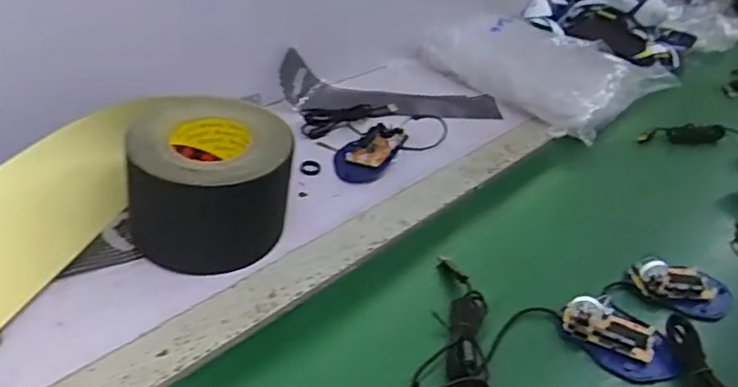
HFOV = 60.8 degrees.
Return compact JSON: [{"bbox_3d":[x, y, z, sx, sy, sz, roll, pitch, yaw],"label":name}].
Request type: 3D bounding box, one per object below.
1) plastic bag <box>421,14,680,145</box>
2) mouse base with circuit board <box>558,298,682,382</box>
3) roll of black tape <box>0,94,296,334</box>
[{"bbox_3d":[0.296,-0.208,1.039,0.290,0.089,0.321,-16,39,-33],"label":"plastic bag"},{"bbox_3d":[0.222,0.121,0.553,0.069,0.032,0.100,-23,42,-39],"label":"mouse base with circuit board"},{"bbox_3d":[-0.225,0.014,0.550,0.334,0.120,0.136,-17,39,-34],"label":"roll of black tape"}]

